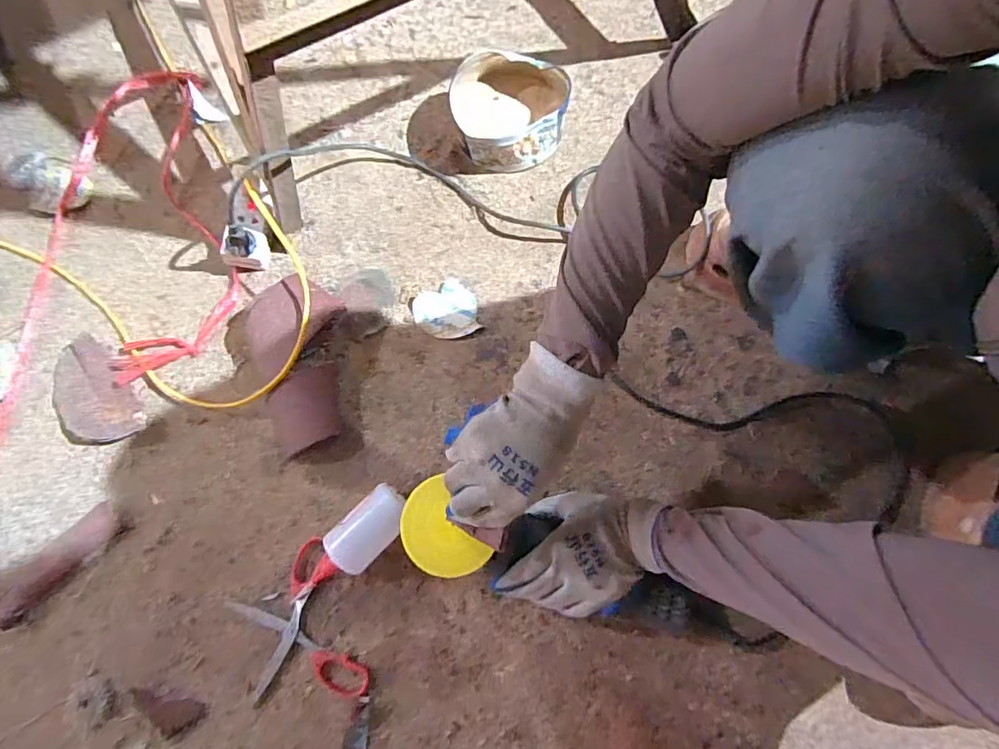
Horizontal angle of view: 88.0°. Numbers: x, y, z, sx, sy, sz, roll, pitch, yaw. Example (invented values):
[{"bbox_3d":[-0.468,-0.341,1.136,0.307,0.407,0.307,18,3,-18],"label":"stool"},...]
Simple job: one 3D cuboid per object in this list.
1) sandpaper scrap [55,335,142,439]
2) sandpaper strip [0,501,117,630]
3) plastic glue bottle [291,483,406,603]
[{"bbox_3d":[-0.493,0.024,0.628,0.084,0.020,0.140,-32,76,-7],"label":"sandpaper scrap"},{"bbox_3d":[-0.500,0.216,0.581,0.163,0.006,0.043,-44,77,-10],"label":"sandpaper strip"},{"bbox_3d":[-0.158,0.181,0.558,0.063,0.044,0.143,43,80,12],"label":"plastic glue bottle"}]

